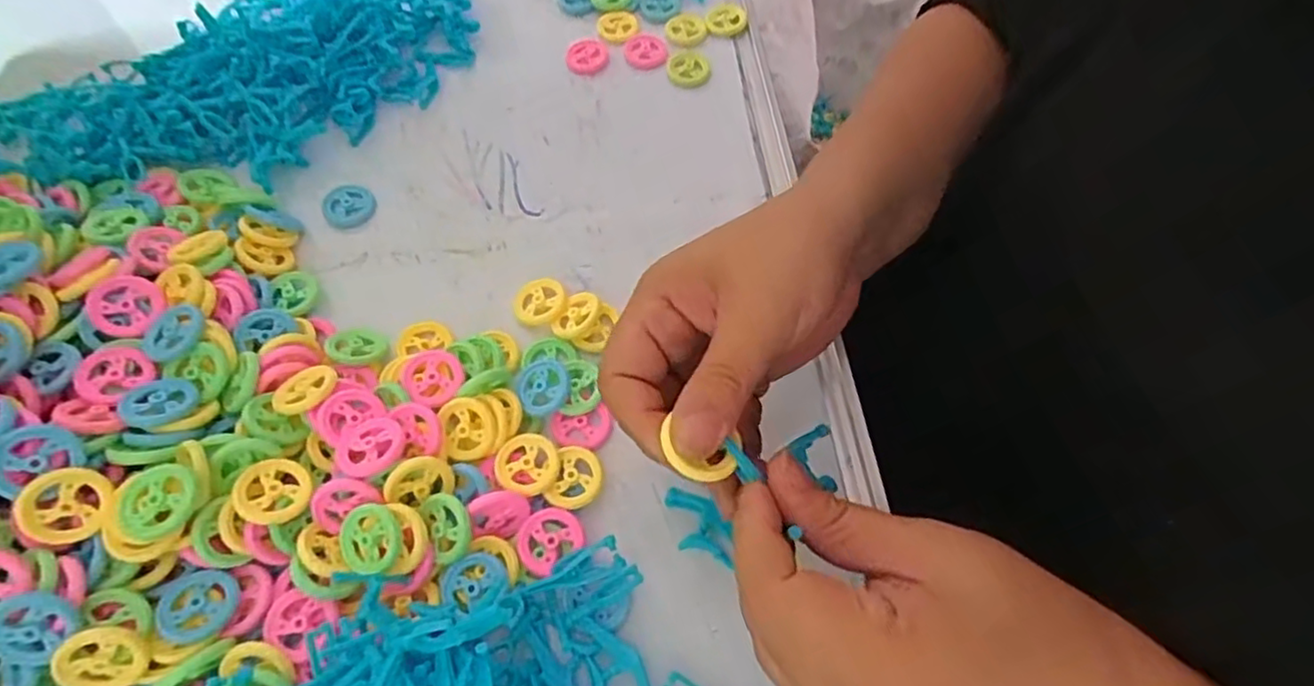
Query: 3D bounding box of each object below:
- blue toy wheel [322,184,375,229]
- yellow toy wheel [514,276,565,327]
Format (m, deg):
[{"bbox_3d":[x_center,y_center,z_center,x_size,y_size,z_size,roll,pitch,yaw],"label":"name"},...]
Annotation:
[{"bbox_3d":[-0.185,-0.083,0.394,0.029,0.005,0.032,-23,64,-14],"label":"blue toy wheel"},{"bbox_3d":[-0.065,-0.023,0.361,0.028,0.004,0.028,-5,69,13],"label":"yellow toy wheel"}]

